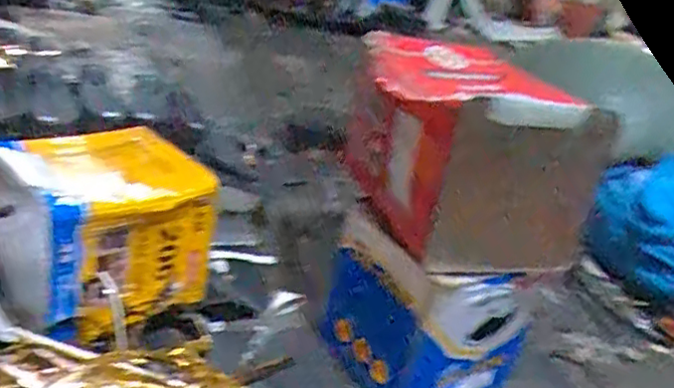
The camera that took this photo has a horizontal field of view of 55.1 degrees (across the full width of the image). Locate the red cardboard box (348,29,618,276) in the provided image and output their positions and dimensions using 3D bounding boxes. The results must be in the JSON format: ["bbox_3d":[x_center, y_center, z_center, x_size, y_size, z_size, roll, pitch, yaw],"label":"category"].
[{"bbox_3d":[0.176,-0.070,0.990,0.256,0.257,0.359,-1,29,-23],"label":"red cardboard box"}]

